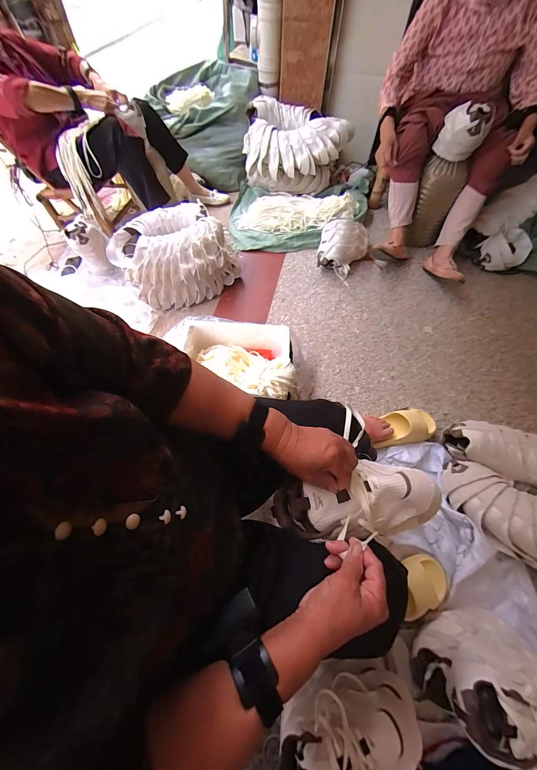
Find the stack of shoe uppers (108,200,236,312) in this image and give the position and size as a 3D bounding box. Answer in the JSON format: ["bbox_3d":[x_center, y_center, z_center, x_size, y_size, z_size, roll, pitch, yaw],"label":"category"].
[{"bbox_3d":[-0.388,-0.547,1.179,0.488,0.219,0.368,-25,65,-14],"label":"stack of shoe uppers"}]

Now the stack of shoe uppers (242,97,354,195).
[{"bbox_3d":[0.137,-1.225,1.478,0.532,0.274,0.306,17,63,8],"label":"stack of shoe uppers"}]

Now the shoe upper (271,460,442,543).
[{"bbox_3d":[0.125,0.171,0.420,0.228,0.068,0.095,-8,64,0],"label":"shoe upper"}]

